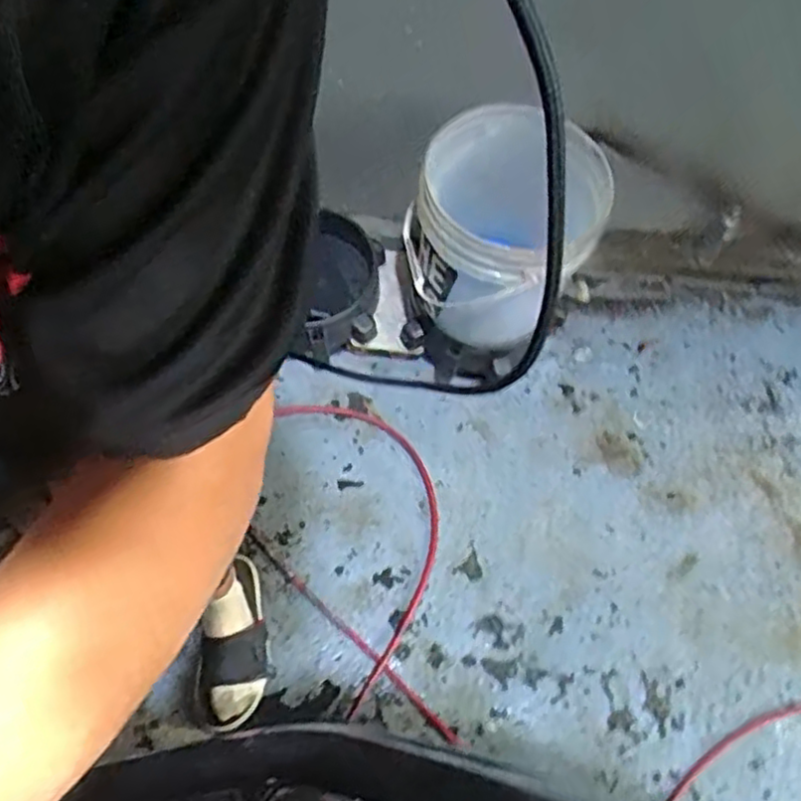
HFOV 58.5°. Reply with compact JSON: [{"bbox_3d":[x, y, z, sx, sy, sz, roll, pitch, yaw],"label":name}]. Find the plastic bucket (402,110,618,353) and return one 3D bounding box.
[{"bbox_3d":[0.156,-0.265,1.242,0.308,0.354,0.273,37,68,15],"label":"plastic bucket"}]

